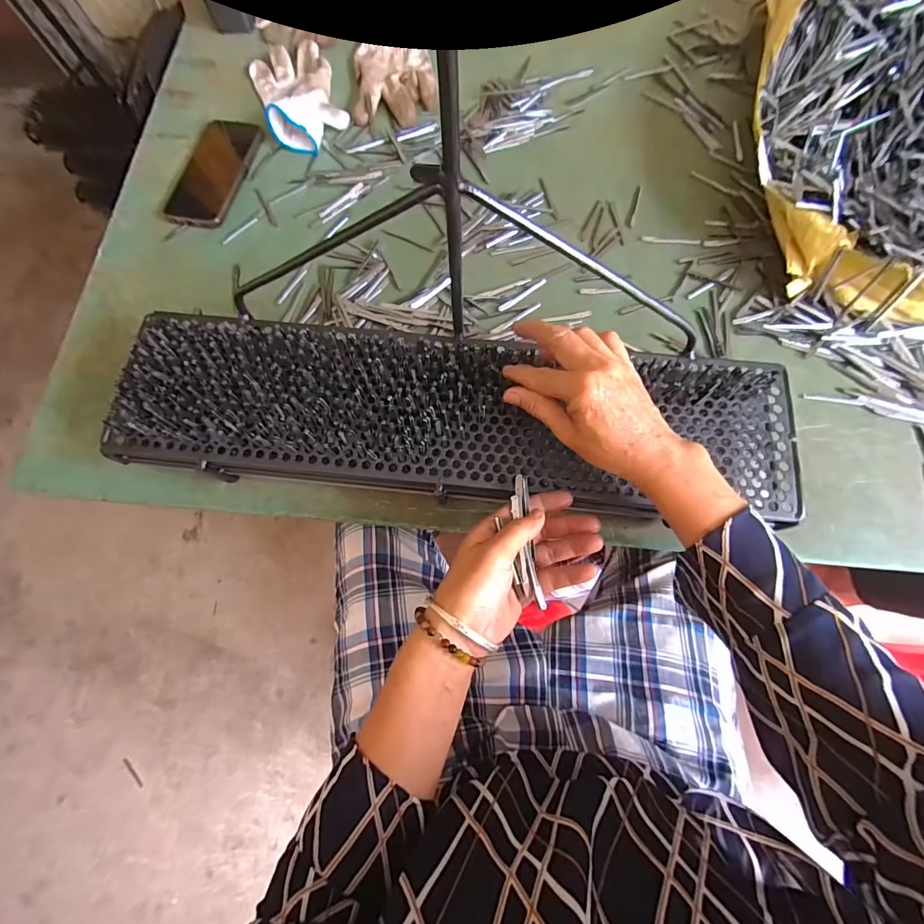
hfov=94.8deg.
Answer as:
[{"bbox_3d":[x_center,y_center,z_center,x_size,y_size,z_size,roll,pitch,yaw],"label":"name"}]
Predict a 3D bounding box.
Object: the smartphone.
[{"bbox_3d":[-0.313,-0.373,0.541,0.089,0.009,0.171,11,75,4],"label":"smartphone"}]

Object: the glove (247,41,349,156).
[{"bbox_3d":[-0.220,-0.497,0.559,0.103,0.039,0.195,-20,75,-4],"label":"glove"}]

